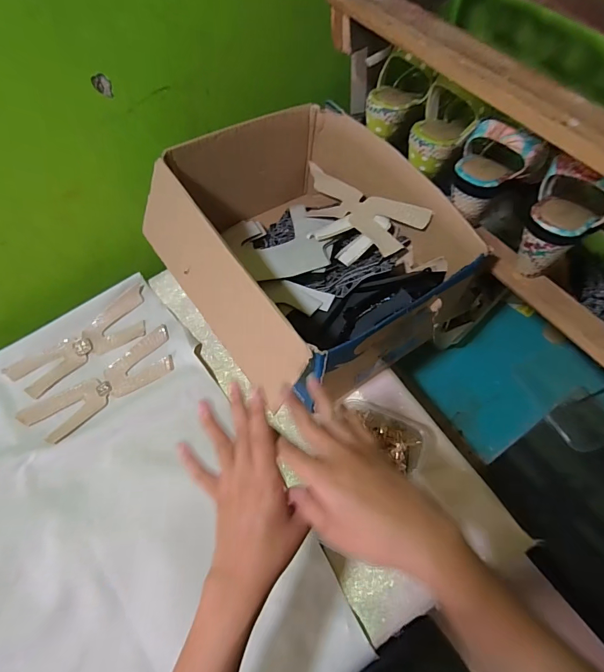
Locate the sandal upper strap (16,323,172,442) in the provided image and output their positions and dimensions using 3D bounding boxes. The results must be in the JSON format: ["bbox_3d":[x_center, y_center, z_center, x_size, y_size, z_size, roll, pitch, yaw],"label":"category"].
[{"bbox_3d":[-0.295,0.074,0.603,0.230,0.008,0.075,-34,68,-14],"label":"sandal upper strap"}]

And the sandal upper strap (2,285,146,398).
[{"bbox_3d":[-0.342,0.011,0.631,0.227,0.010,0.073,-35,68,-14],"label":"sandal upper strap"}]

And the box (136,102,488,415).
[{"bbox_3d":[0.001,-0.122,0.565,0.330,0.166,0.375,-34,66,-12],"label":"box"}]

